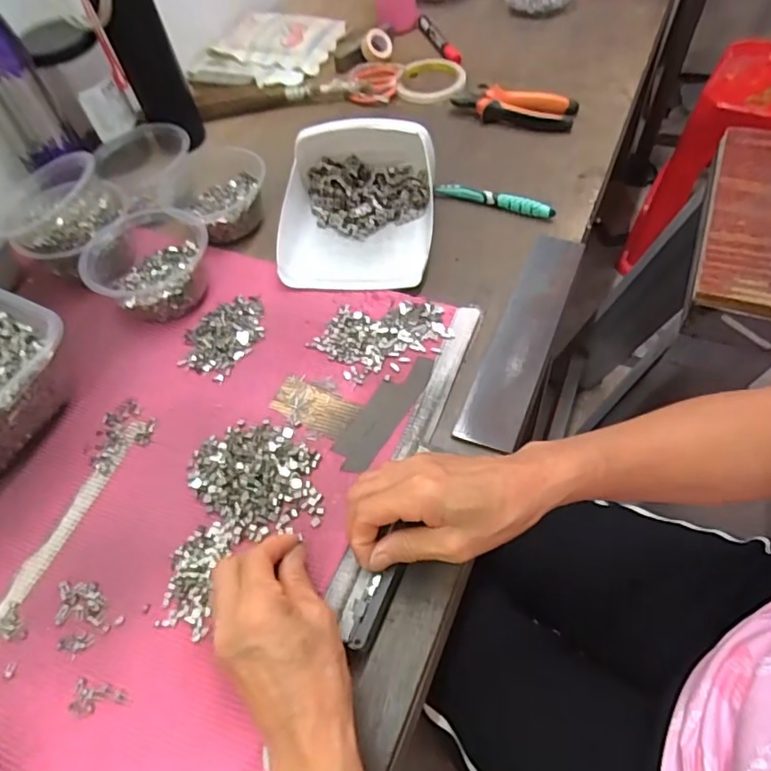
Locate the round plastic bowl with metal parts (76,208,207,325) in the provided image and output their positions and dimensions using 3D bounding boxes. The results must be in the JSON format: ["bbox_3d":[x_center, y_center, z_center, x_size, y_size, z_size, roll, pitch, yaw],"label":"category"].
[{"bbox_3d":[-0.228,-0.122,0.548,0.112,0.064,0.122,-3,55,5],"label":"round plastic bowl with metal parts"}]

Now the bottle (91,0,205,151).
[{"bbox_3d":[-0.279,-0.393,0.630,0.064,0.243,0.057,-23,56,-9],"label":"bottle"}]

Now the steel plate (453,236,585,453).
[{"bbox_3d":[0.126,-0.049,0.503,0.047,0.008,0.241,17,62,18],"label":"steel plate"}]

